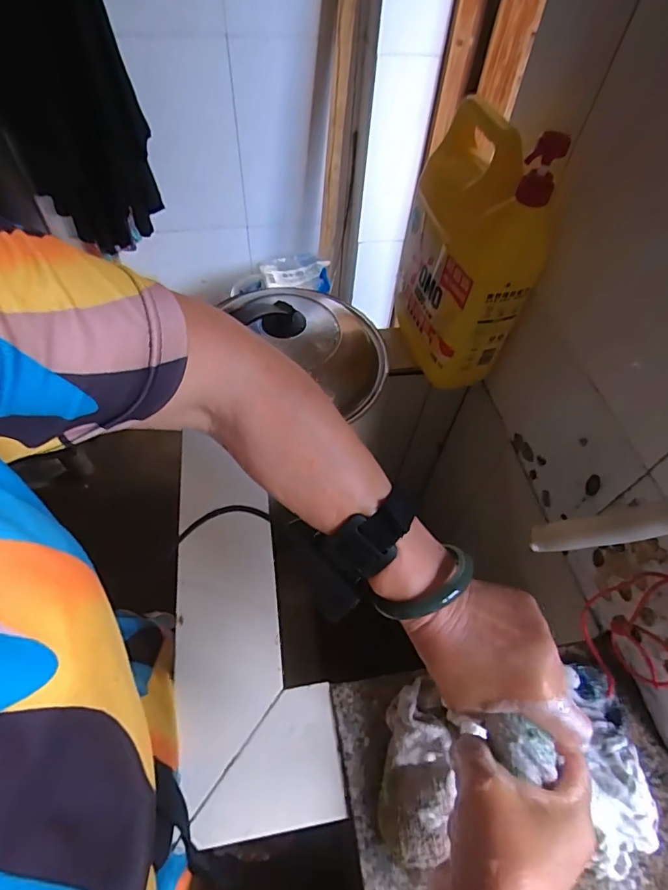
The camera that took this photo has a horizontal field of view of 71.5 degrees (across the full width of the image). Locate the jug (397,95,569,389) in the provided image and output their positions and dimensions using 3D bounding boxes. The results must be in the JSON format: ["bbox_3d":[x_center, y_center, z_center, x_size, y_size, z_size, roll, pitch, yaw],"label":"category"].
[{"bbox_3d":[0.167,-0.245,0.607,0.105,0.306,0.186,-3,56,-6],"label":"jug"}]

